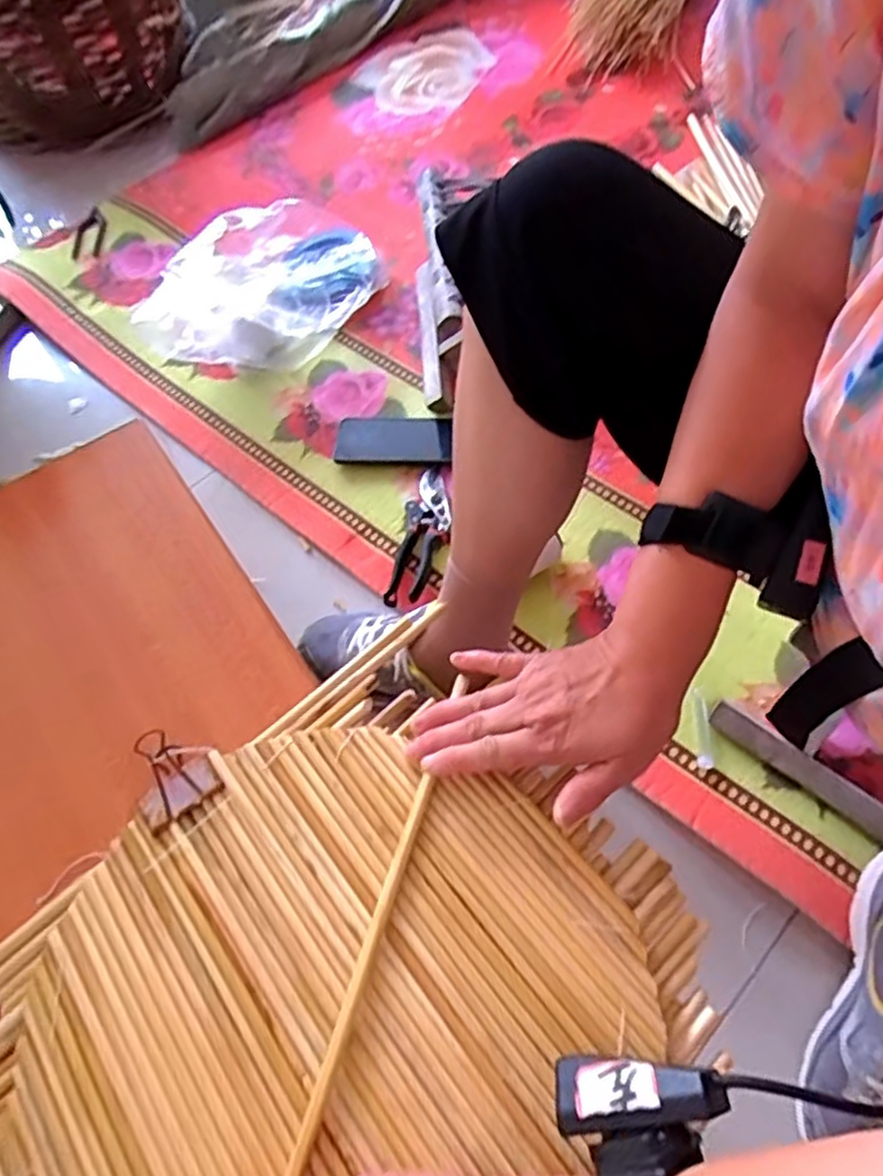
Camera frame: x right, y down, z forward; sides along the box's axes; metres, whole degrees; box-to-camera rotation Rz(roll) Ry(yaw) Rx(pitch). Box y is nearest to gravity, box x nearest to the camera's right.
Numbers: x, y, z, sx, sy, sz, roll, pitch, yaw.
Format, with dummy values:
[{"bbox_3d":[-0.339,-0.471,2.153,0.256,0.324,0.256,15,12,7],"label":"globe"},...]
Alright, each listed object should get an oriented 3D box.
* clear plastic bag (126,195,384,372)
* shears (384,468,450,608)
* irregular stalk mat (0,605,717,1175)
[{"bbox_3d":[-0.255,-0.429,0.970,0.350,0.123,0.244,-29,64,-12],"label":"clear plastic bag"},{"bbox_3d":[-0.022,-0.065,0.814,0.057,0.021,0.189,6,62,7],"label":"shears"},{"bbox_3d":[-0.077,0.257,0.369,0.427,0.025,0.338,-39,67,-17],"label":"irregular stalk mat"}]

